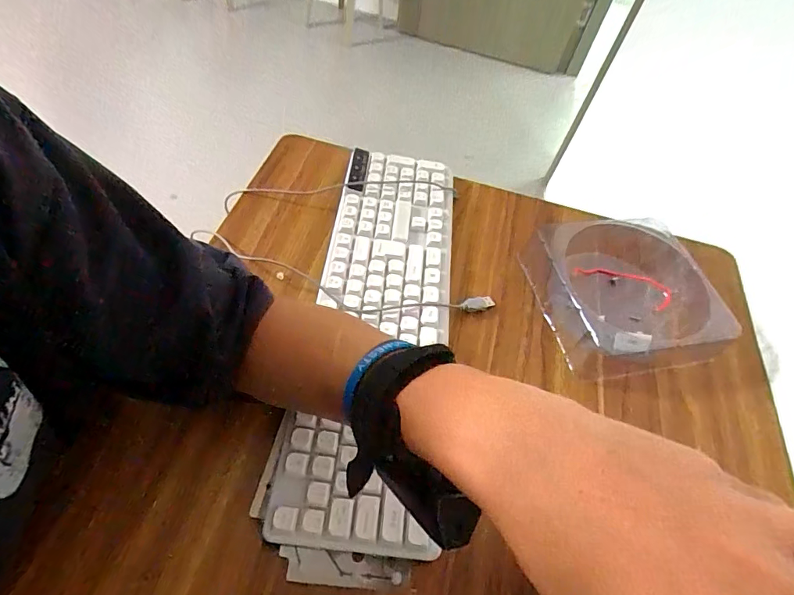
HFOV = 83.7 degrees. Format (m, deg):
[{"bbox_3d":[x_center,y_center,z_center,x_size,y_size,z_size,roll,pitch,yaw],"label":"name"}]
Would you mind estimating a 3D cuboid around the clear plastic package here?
[{"bbox_3d":[0.251,-0.015,0.479,0.197,0.048,0.181,-7,57,-13],"label":"clear plastic package"}]

